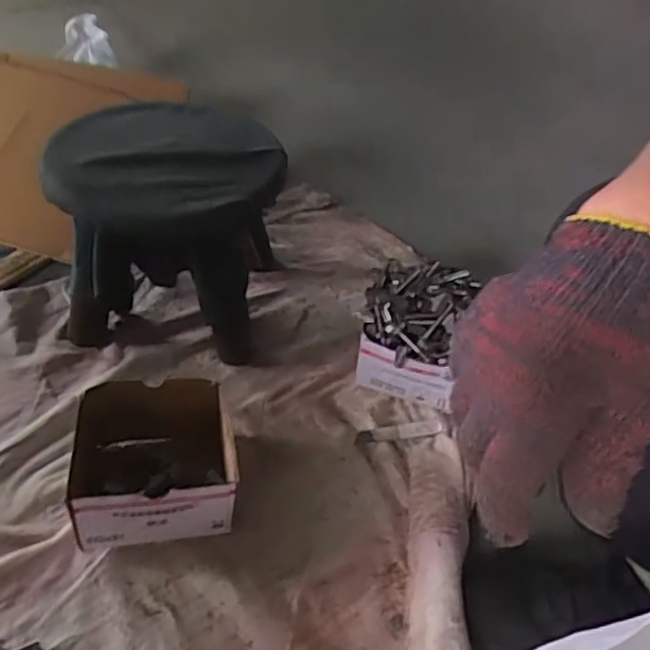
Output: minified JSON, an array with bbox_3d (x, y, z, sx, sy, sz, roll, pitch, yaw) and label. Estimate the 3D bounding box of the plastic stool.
[{"bbox_3d":[-0.179,-0.105,0.789,0.241,0.225,0.210,4,43,-1],"label":"plastic stool"}]

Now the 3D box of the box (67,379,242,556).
[{"bbox_3d":[-0.165,0.132,0.640,0.147,0.097,0.128,-5,44,-11],"label":"box"}]

